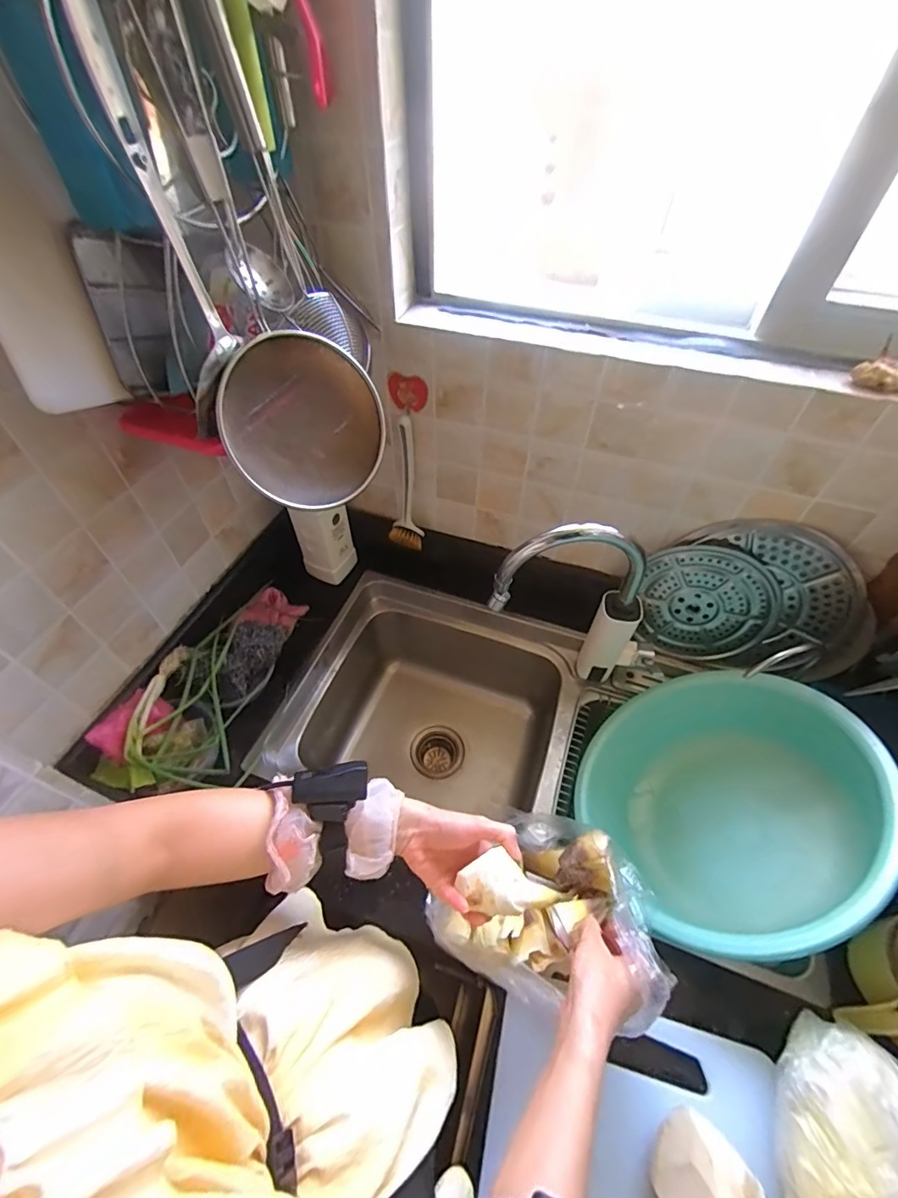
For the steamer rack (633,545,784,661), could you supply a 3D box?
[{"bbox_3d":[0.411,0.014,0.754,0.191,0.214,0.007,5,39,24],"label":"steamer rack"}]

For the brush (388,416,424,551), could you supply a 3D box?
[{"bbox_3d":[-0.077,-0.184,0.781,0.055,0.224,0.060,-6,52,-6],"label":"brush"}]

